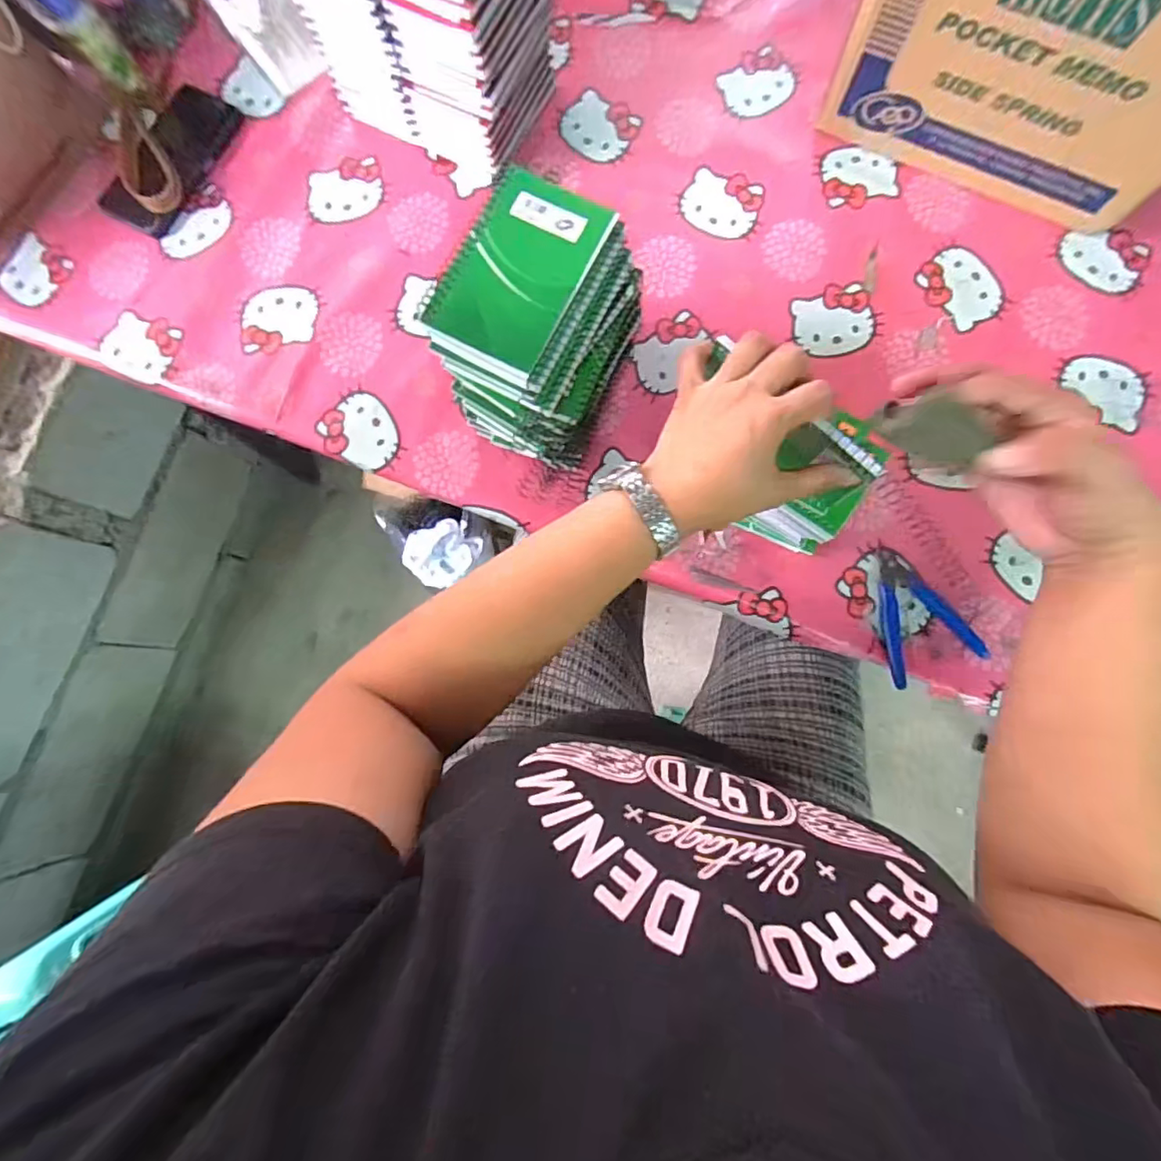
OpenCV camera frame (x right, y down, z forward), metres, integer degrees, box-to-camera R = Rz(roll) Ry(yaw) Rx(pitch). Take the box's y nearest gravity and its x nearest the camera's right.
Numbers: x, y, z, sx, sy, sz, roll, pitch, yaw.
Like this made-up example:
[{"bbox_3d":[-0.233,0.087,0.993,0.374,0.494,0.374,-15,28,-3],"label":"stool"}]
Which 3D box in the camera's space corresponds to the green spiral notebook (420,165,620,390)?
[{"bbox_3d":[-0.042,-0.208,0.387,0.083,0.011,0.137,27,84,6],"label":"green spiral notebook"}]

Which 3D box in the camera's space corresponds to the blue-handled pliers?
[{"bbox_3d":[0.291,0.029,0.508,0.081,0.015,0.112,-24,82,-1],"label":"blue-handled pliers"}]

